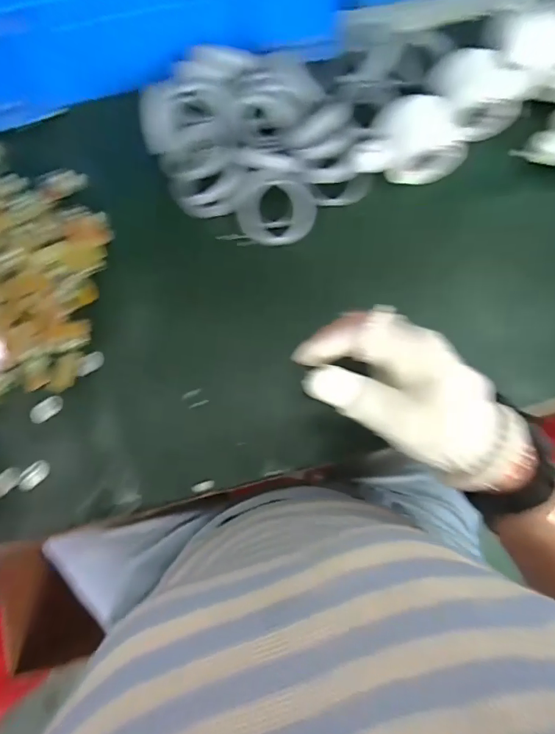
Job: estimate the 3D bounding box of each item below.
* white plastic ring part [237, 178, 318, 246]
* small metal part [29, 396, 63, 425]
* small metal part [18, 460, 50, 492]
[{"bbox_3d":[-0.001,-0.146,0.409,0.071,0.015,0.058,3,100,-3],"label":"white plastic ring part"},{"bbox_3d":[-0.207,0.038,0.384,0.032,0.004,0.016,-34,82,-5],"label":"small metal part"},{"bbox_3d":[-0.212,0.095,0.374,0.016,0.004,0.029,38,83,6],"label":"small metal part"}]

